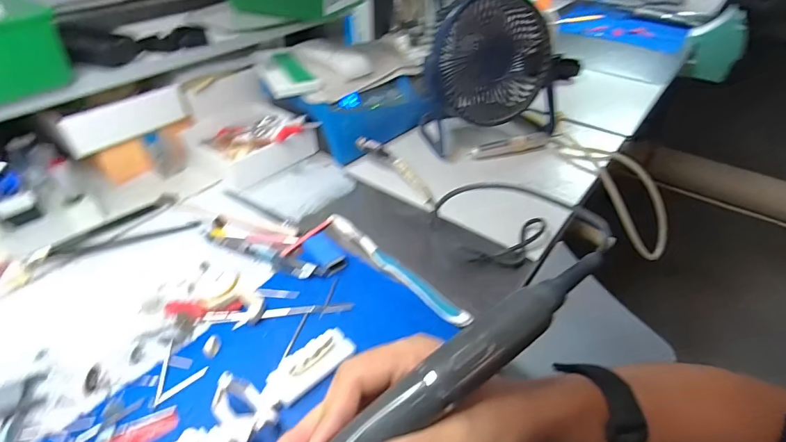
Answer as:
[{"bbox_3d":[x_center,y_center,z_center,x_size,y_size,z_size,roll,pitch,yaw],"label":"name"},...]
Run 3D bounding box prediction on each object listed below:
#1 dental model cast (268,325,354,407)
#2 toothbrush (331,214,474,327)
[{"bbox_3d":[-0.061,0.106,0.301,0.069,0.024,0.024,-31,49,-31],"label":"dental model cast"},{"bbox_3d":[-0.001,0.043,0.381,0.017,0.013,0.175,-33,50,-32],"label":"toothbrush"}]

